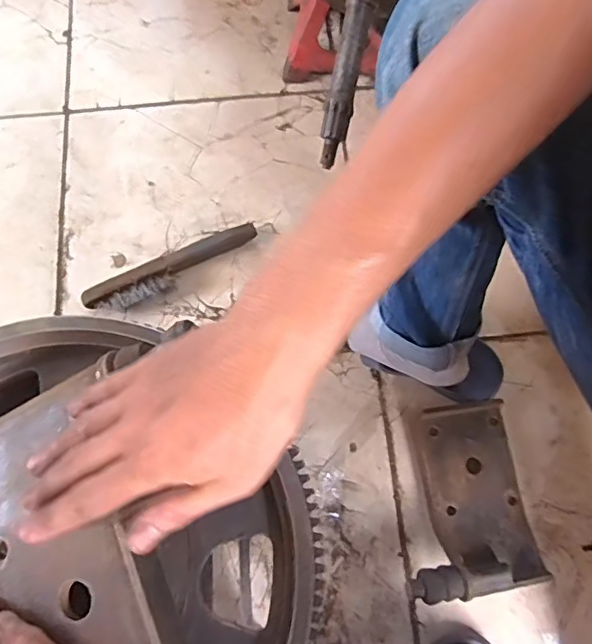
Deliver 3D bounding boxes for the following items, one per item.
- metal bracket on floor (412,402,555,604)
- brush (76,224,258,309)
[{"bbox_3d":[0.188,0.196,0.640,0.155,0.060,0.202,-8,72,-2],"label":"metal bracket on floor"},{"bbox_3d":[-0.161,-0.068,0.749,0.241,0.036,0.050,-25,74,-8],"label":"brush"}]

